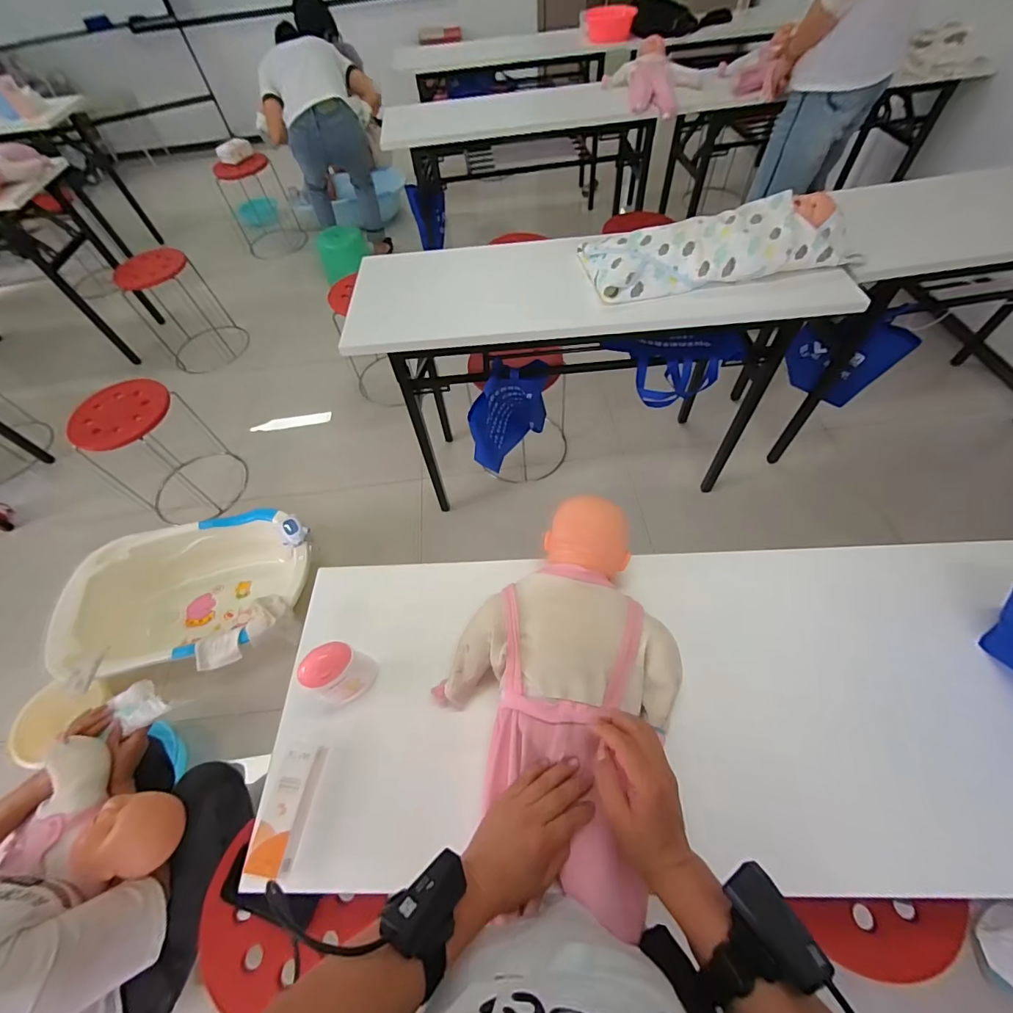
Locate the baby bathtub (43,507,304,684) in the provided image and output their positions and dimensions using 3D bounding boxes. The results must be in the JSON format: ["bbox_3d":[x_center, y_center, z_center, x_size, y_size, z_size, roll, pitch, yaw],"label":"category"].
[{"bbox_3d":[-0.939,0.269,1.381,0.678,0.249,0.424,-15,58,-6],"label":"baby bathtub"}]

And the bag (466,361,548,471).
[{"bbox_3d":[0.007,-0.269,1.240,0.073,0.267,0.262,36,66,23],"label":"bag"}]

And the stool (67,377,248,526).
[{"bbox_3d":[-1.208,-0.186,1.562,0.320,0.445,0.347,31,65,21],"label":"stool"}]

